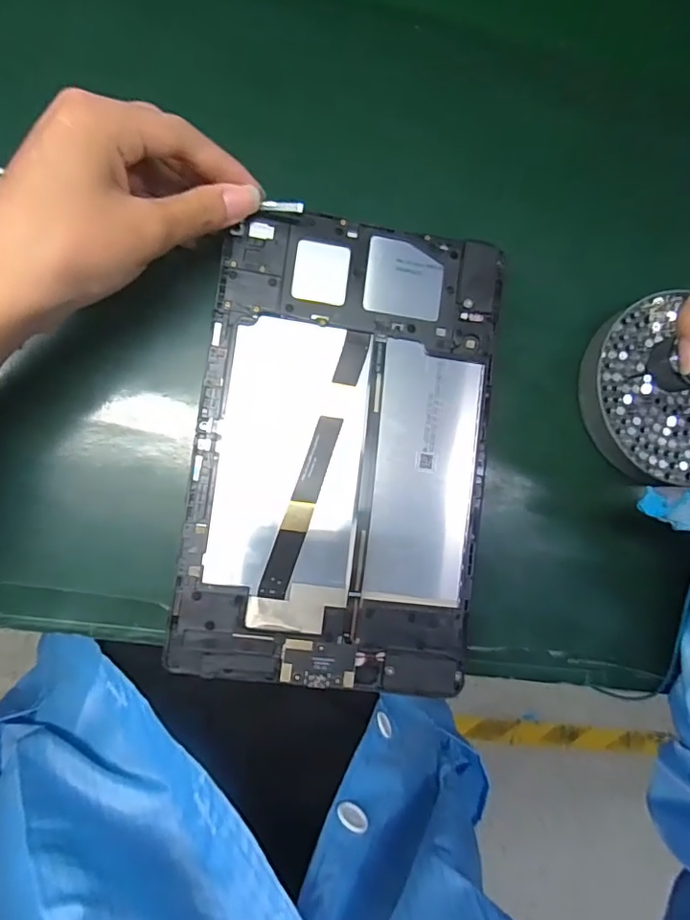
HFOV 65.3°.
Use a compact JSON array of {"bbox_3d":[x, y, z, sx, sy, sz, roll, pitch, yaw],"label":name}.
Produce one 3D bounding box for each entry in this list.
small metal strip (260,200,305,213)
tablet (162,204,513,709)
[{"bbox_3d":[-0.030,-0.126,0.268,0.021,0.004,0.005,9,86,10],"label":"small metal strip"},{"bbox_3d":[0.001,-0.006,0.275,0.148,0.012,0.235,7,86,-8],"label":"tablet"}]

